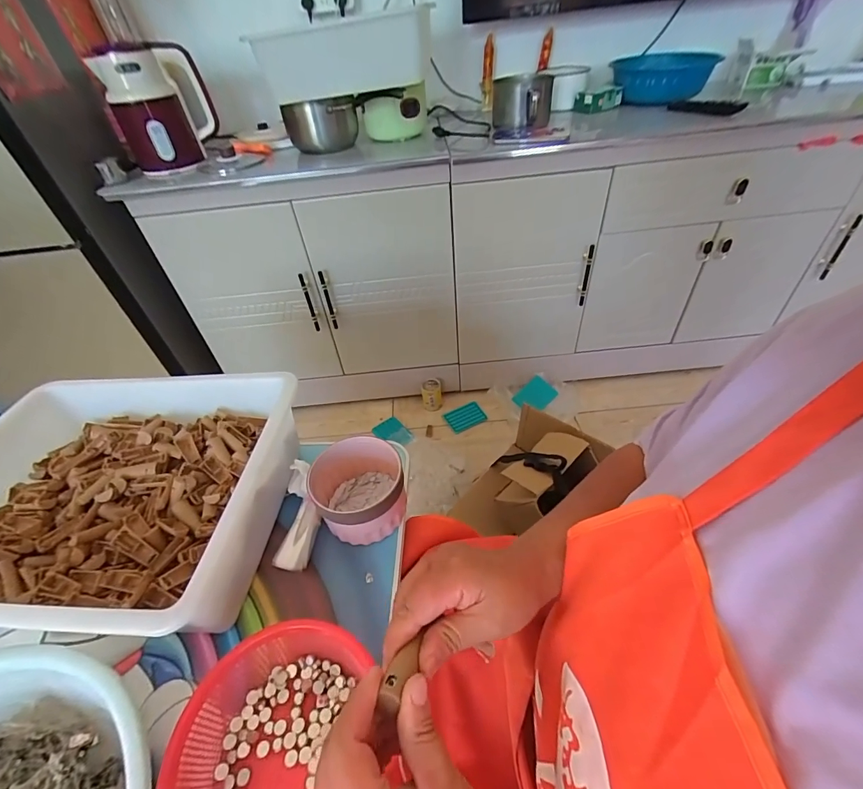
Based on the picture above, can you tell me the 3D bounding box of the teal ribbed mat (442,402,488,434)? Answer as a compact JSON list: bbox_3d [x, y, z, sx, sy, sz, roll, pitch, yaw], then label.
[{"bbox_3d":[0.113,0.073,1.347,0.125,0.008,0.094,-23,46,-16],"label":"teal ribbed mat"}]

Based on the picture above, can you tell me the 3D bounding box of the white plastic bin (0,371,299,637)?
[{"bbox_3d":[-0.392,0.131,0.503,0.396,0.126,0.314,-1,44,7],"label":"white plastic bin"}]

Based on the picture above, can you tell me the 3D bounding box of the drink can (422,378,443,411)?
[{"bbox_3d":[0.002,0.004,1.379,0.068,0.102,0.067,-4,44,4],"label":"drink can"}]

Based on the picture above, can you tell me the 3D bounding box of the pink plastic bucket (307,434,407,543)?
[{"bbox_3d":[-0.091,0.122,0.506,0.112,0.072,0.110,-4,44,4],"label":"pink plastic bucket"}]

